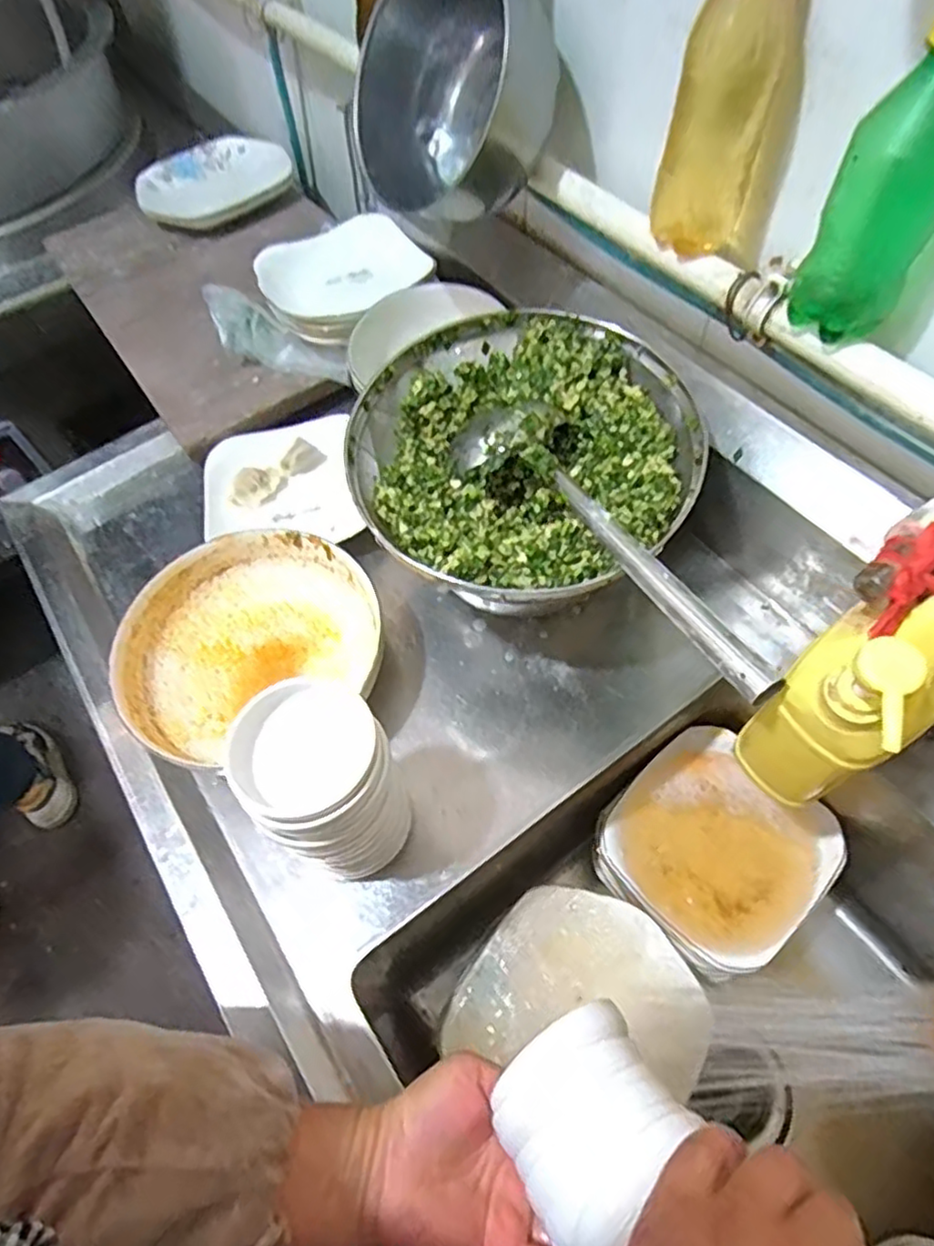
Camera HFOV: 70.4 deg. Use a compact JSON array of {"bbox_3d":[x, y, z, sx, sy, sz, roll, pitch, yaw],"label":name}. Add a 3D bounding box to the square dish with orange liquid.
[{"bbox_3d":[0.231,0.211,0.622,0.178,0.049,0.179,-39,64,-17],"label":"square dish with orange liquid"}]

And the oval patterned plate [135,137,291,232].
[{"bbox_3d":[-0.367,-0.649,0.969,0.219,0.031,0.231,-35,63,-15],"label":"oval patterned plate"}]

